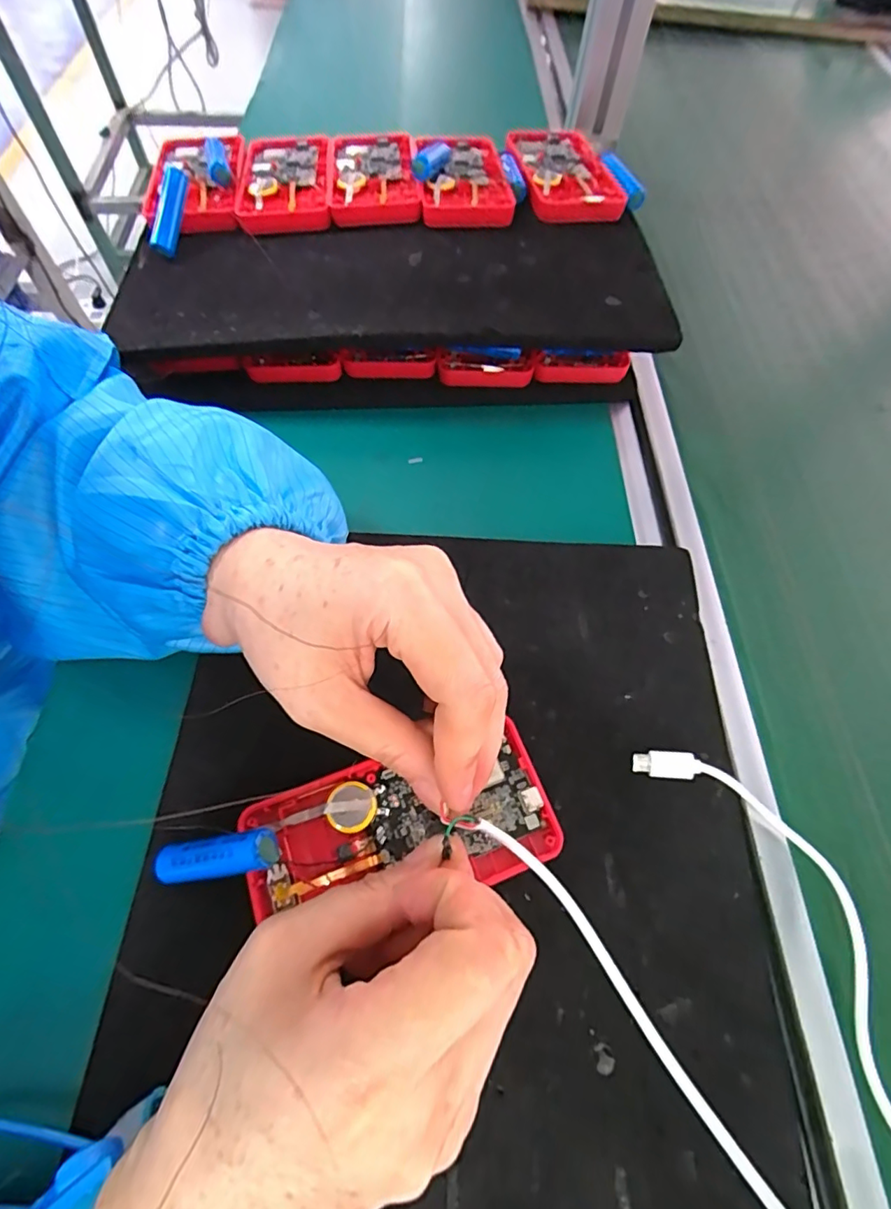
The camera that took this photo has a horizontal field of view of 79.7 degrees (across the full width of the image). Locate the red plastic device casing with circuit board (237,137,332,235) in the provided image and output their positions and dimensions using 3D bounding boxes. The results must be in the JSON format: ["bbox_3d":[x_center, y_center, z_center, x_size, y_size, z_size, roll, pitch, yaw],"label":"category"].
[{"bbox_3d":[-0.111,-0.296,0.372,0.060,0.012,0.120,-4,63,-4],"label":"red plastic device casing with circuit board"}]

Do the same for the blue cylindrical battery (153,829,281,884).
[{"bbox_3d":[-0.089,0.096,0.202,0.053,0.011,0.014,-16,62,14],"label":"blue cylindrical battery"}]

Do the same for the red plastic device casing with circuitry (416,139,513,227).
[{"bbox_3d":[0.011,-0.296,0.371,0.059,0.011,0.105,-2,63,-3],"label":"red plastic device casing with circuitry"}]

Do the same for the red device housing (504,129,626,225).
[{"bbox_3d":[0.084,-0.314,0.388,0.062,0.015,0.114,-9,63,-7],"label":"red device housing"}]

